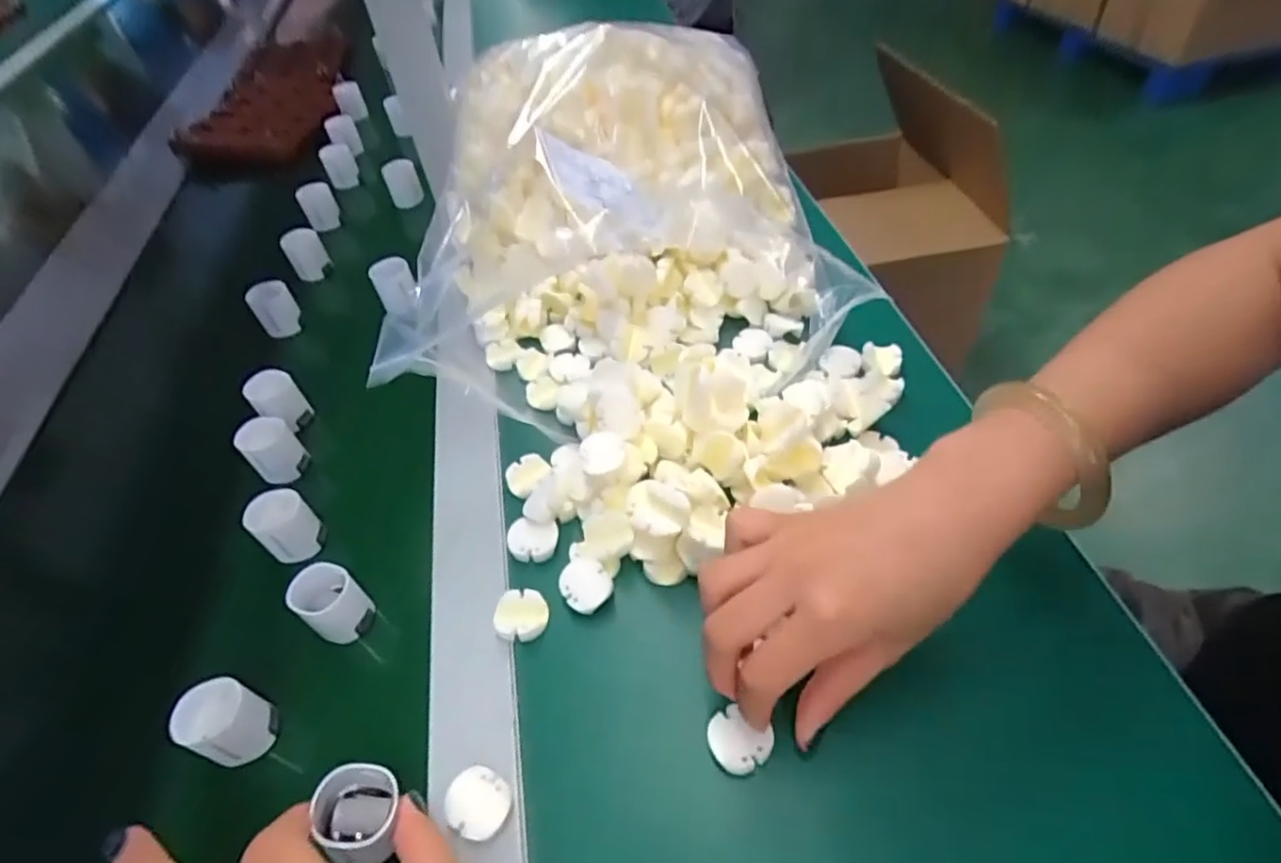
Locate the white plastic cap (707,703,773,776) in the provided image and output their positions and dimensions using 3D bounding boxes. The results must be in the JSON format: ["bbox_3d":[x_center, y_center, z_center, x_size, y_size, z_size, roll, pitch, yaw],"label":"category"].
[{"bbox_3d":[0.043,0.134,0.283,0.025,0.006,0.025,-3,46,3],"label":"white plastic cap"}]

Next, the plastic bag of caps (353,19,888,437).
[{"bbox_3d":[-0.017,-0.180,0.483,0.301,0.129,0.374,-4,46,3],"label":"plastic bag of caps"}]

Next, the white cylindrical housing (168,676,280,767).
[{"bbox_3d":[-0.193,0.136,0.303,0.027,0.036,0.032,19,51,23],"label":"white cylindrical housing"}]

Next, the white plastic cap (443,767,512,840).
[{"bbox_3d":[-0.069,0.158,0.276,0.027,0.008,0.025,-3,46,3],"label":"white plastic cap"}]

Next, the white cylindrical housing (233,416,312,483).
[{"bbox_3d":[-0.239,0.010,0.422,0.032,0.037,0.032,-3,46,3],"label":"white cylindrical housing"}]

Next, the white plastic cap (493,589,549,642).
[{"bbox_3d":[-0.061,0.093,0.330,0.027,0.005,0.026,-3,46,3],"label":"white plastic cap"}]

